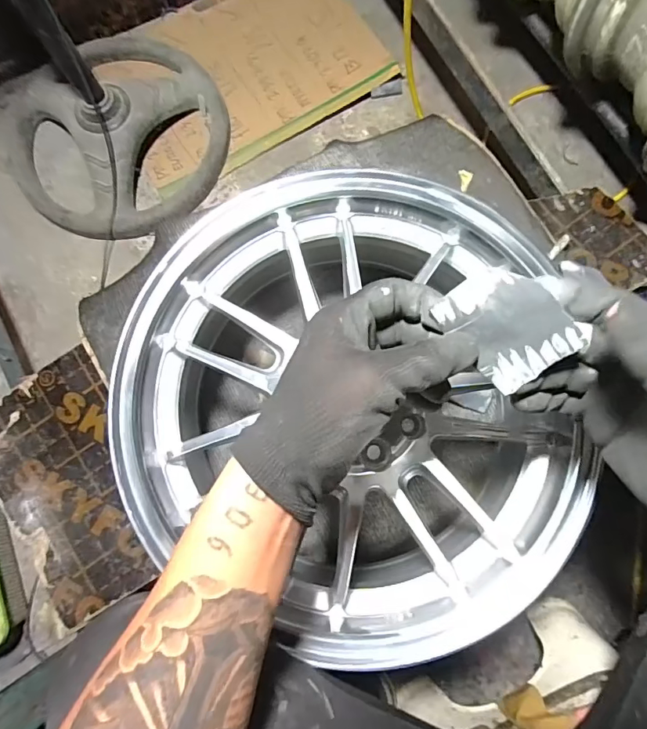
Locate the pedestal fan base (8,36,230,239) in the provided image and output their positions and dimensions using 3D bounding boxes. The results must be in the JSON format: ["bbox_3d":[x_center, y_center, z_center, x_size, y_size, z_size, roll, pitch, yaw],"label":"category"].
[{"bbox_3d":[-0.385,-0.442,0.821,0.390,0.098,0.404,0,79,1],"label":"pedestal fan base"}]

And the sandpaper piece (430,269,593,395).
[{"bbox_3d":[0.096,-0.023,0.248,0.062,0.015,0.053,42,110,-9],"label":"sandpaper piece"}]

